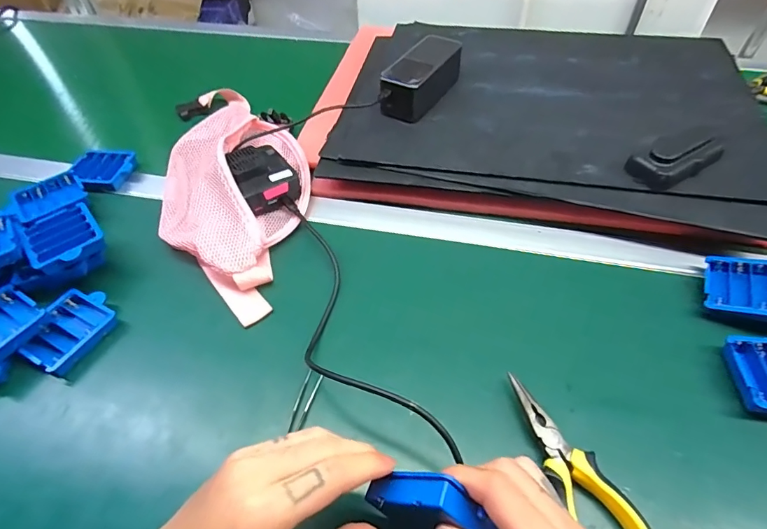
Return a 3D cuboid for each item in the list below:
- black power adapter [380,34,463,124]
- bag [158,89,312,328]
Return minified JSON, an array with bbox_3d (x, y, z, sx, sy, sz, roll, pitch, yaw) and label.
[{"bbox_3d":[0.049,-0.235,0.562,0.059,0.050,0.130,26,56,22],"label":"black power adapter"},{"bbox_3d":[-0.180,-0.114,0.536,0.169,0.068,0.412,-11,48,-9],"label":"bag"}]

